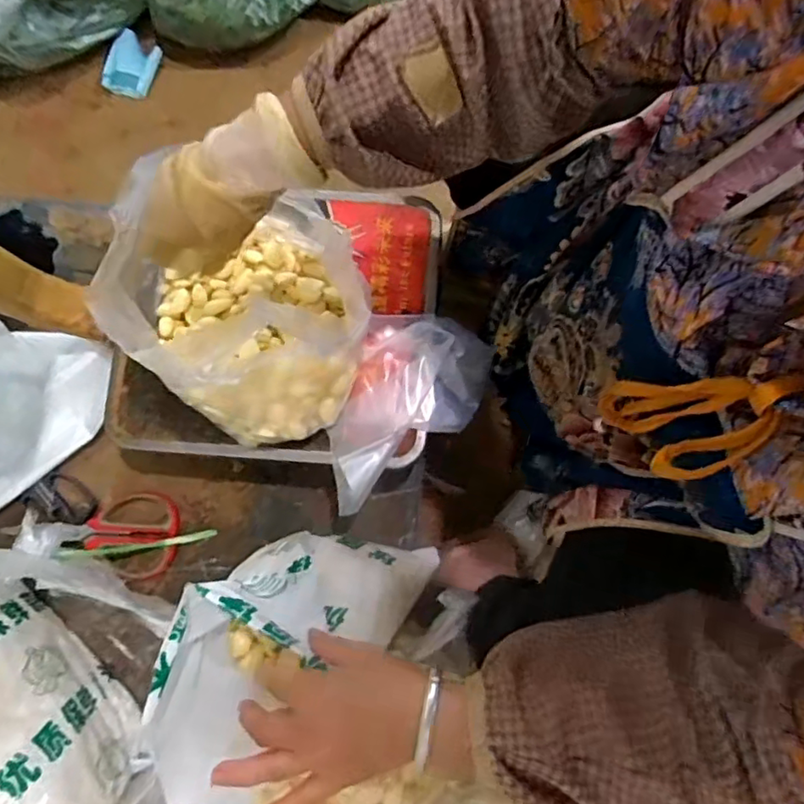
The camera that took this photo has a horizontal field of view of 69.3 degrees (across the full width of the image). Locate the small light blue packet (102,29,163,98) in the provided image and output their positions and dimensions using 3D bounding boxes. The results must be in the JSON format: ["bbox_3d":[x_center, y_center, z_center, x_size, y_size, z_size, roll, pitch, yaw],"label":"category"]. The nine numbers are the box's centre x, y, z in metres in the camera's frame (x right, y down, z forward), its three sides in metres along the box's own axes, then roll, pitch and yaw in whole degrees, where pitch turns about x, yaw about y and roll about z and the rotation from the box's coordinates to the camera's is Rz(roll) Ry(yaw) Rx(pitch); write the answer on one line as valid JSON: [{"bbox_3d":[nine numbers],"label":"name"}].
[{"bbox_3d":[-0.426,-0.533,0.921,0.059,0.046,0.096,27,79,5],"label":"small light blue packet"}]

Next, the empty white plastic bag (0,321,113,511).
[{"bbox_3d":[-0.460,0.006,0.683,0.186,0.020,0.227,38,80,7],"label":"empty white plastic bag"}]

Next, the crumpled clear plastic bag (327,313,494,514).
[{"bbox_3d":[0.004,0.010,0.593,0.131,0.030,0.212,19,79,3],"label":"crumpled clear plastic bag"}]

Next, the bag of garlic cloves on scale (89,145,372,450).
[{"bbox_3d":[-0.162,-0.099,0.537,0.246,0.128,0.231,14,79,2],"label":"bag of garlic cloves on scale"}]

